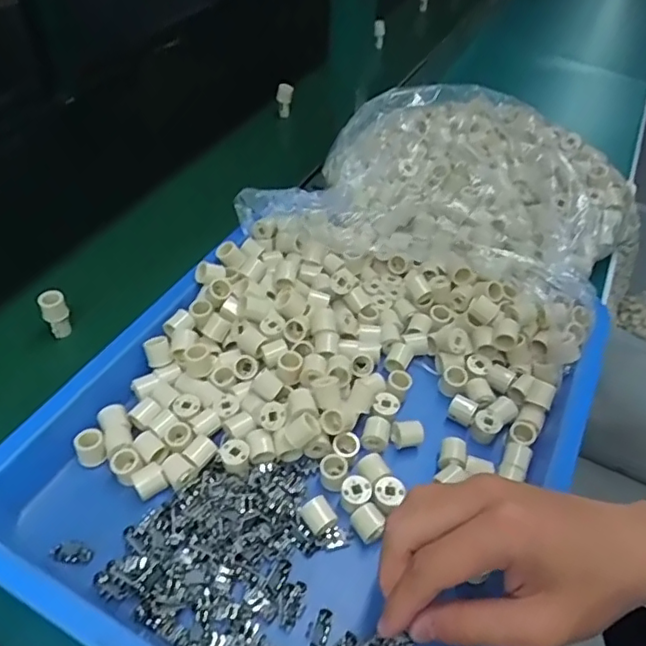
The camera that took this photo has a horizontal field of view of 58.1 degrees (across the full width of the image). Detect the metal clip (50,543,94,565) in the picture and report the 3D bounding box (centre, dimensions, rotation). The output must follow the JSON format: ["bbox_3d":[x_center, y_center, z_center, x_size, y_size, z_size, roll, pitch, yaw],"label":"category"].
[{"bbox_3d":[-0.159,0.145,0.368,0.026,0.004,0.013,7,46,3],"label":"metal clip"}]

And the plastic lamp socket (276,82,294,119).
[{"bbox_3d":[-0.054,-0.310,0.813,0.022,0.049,0.022,-3,48,-6],"label":"plastic lamp socket"}]

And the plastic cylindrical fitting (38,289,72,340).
[{"bbox_3d":[-0.228,-0.005,0.502,0.021,0.048,0.018,-21,51,-22],"label":"plastic cylindrical fitting"}]

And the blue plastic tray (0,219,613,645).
[{"bbox_3d":[0.001,0.068,0.426,0.344,0.044,0.397,23,49,18],"label":"blue plastic tray"}]

